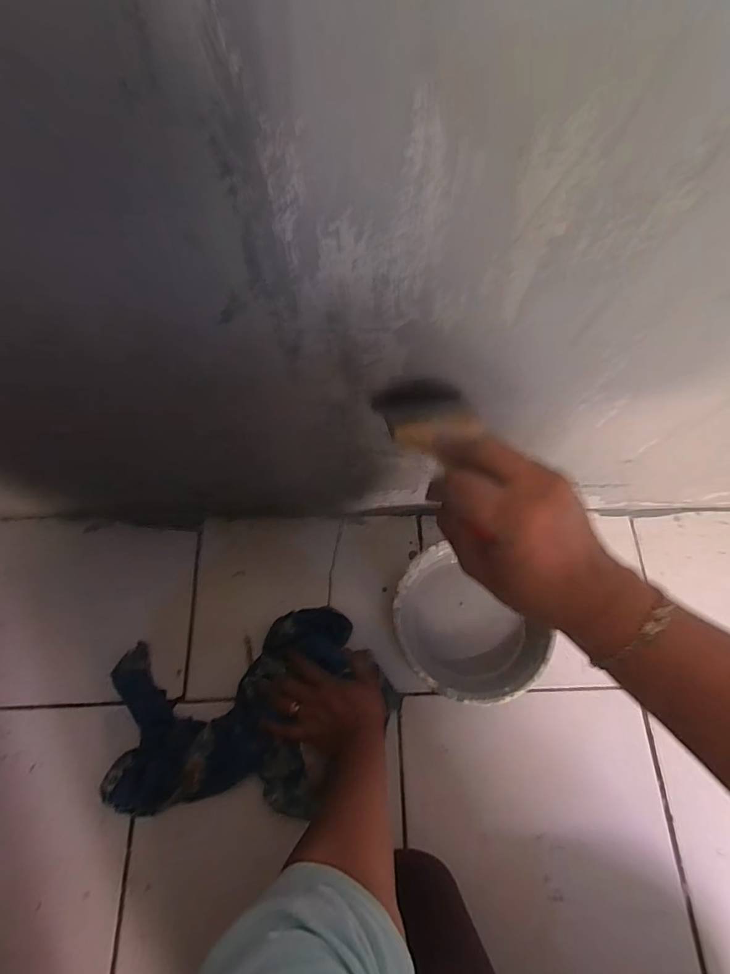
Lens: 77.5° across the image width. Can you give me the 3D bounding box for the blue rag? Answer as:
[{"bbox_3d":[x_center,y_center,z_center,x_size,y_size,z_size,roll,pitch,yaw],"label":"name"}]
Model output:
[{"bbox_3d":[-0.147,0.275,0.544,0.296,0.057,0.208,-11,72,-5],"label":"blue rag"}]

